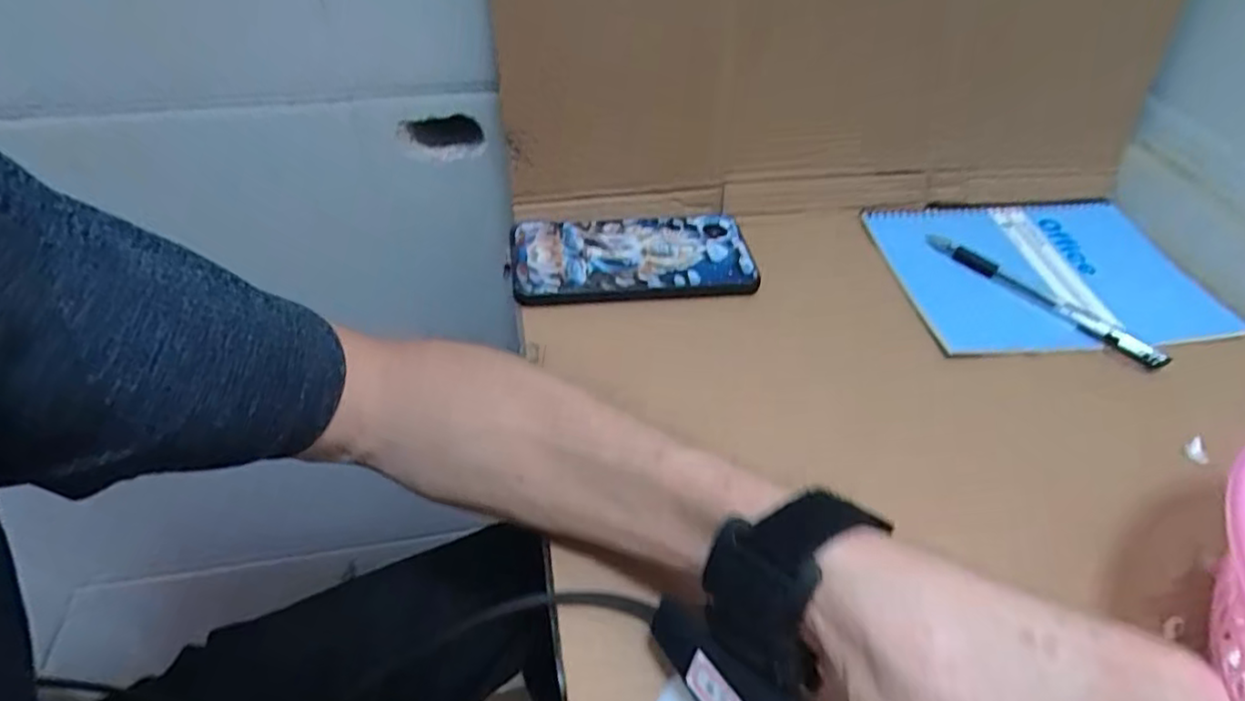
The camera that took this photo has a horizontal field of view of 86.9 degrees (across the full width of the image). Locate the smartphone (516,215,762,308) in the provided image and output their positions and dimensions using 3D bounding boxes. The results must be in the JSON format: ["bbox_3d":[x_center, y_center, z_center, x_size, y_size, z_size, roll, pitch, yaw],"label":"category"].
[{"bbox_3d":[0.007,-0.064,0.445,0.159,0.013,0.073,-3,49,-7],"label":"smartphone"}]

